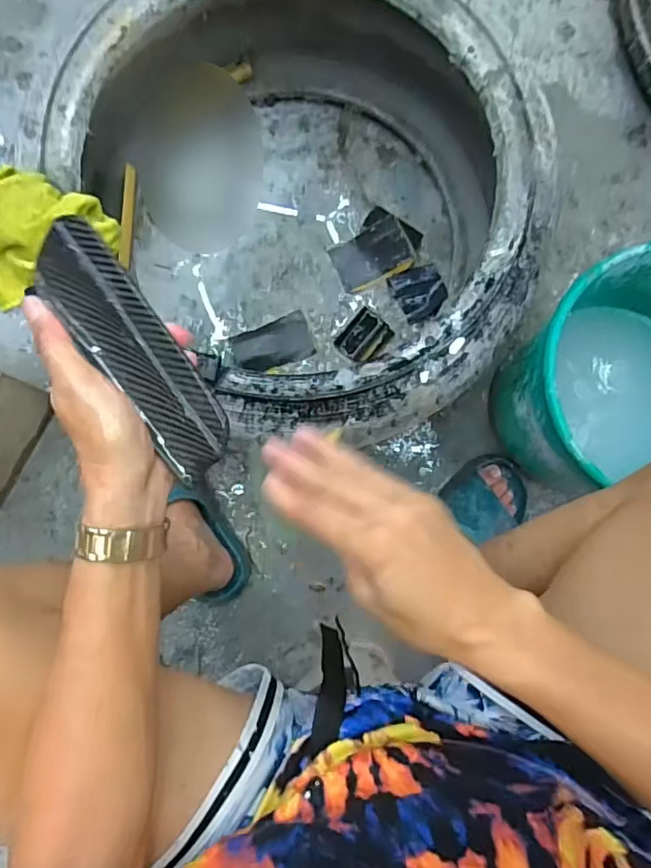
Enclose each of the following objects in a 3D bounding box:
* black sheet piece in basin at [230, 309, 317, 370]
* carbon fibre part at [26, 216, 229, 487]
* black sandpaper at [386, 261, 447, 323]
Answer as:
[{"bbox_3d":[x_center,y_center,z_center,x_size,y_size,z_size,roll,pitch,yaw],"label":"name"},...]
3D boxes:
[{"bbox_3d":[-0.076,-0.131,0.816,0.113,0.009,0.066,-20,87,-4],"label":"black sheet piece in basin"},{"bbox_3d":[-0.118,-0.053,0.347,0.047,0.021,0.174,-34,95,-5],"label":"carbon fibre part"},{"bbox_3d":[0.140,-0.208,0.826,0.071,0.015,0.078,-22,87,-5],"label":"black sandpaper"}]

